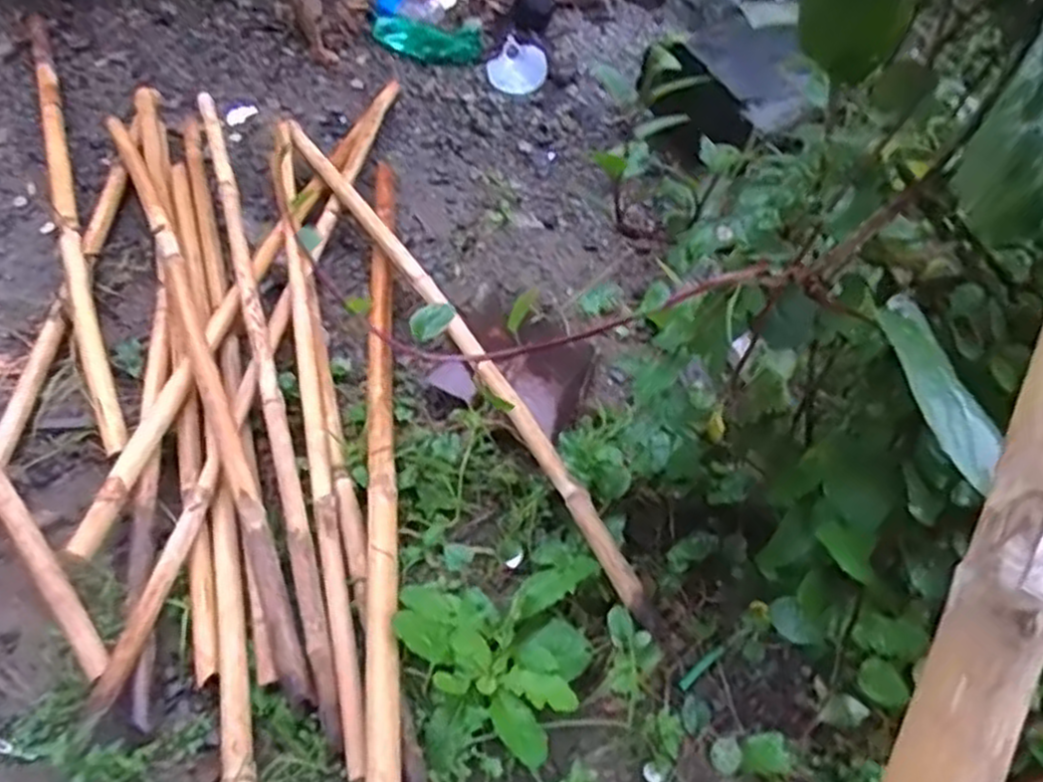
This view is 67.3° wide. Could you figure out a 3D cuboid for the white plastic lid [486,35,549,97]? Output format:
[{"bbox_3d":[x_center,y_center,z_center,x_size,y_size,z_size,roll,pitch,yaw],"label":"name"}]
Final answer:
[{"bbox_3d":[-0.008,-0.731,1.770,0.135,0.031,0.163,26,58,15],"label":"white plastic lid"}]

